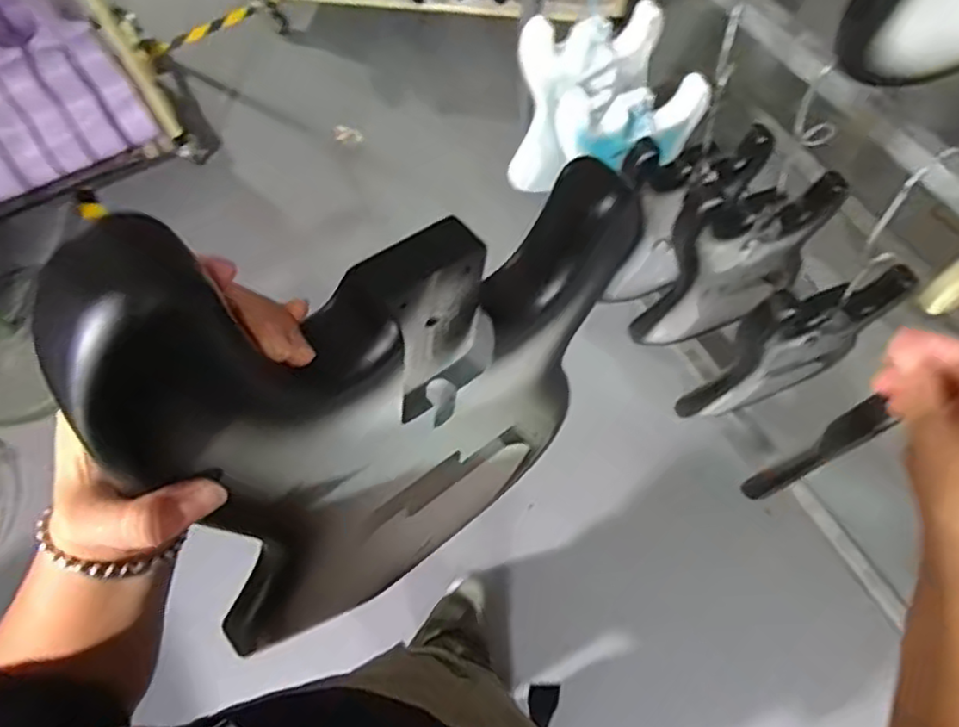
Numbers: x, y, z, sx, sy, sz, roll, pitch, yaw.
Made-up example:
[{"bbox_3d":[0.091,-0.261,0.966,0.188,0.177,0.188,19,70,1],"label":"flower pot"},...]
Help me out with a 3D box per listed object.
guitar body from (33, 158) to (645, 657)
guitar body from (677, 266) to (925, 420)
[{"bbox_3d":[-0.041,0.031,0.388,0.297,0.440,0.043,-38,68,-14],"label":"guitar body"},{"bbox_3d":[0.475,-0.009,1.048,0.263,0.443,0.050,-17,65,-5],"label":"guitar body"}]

